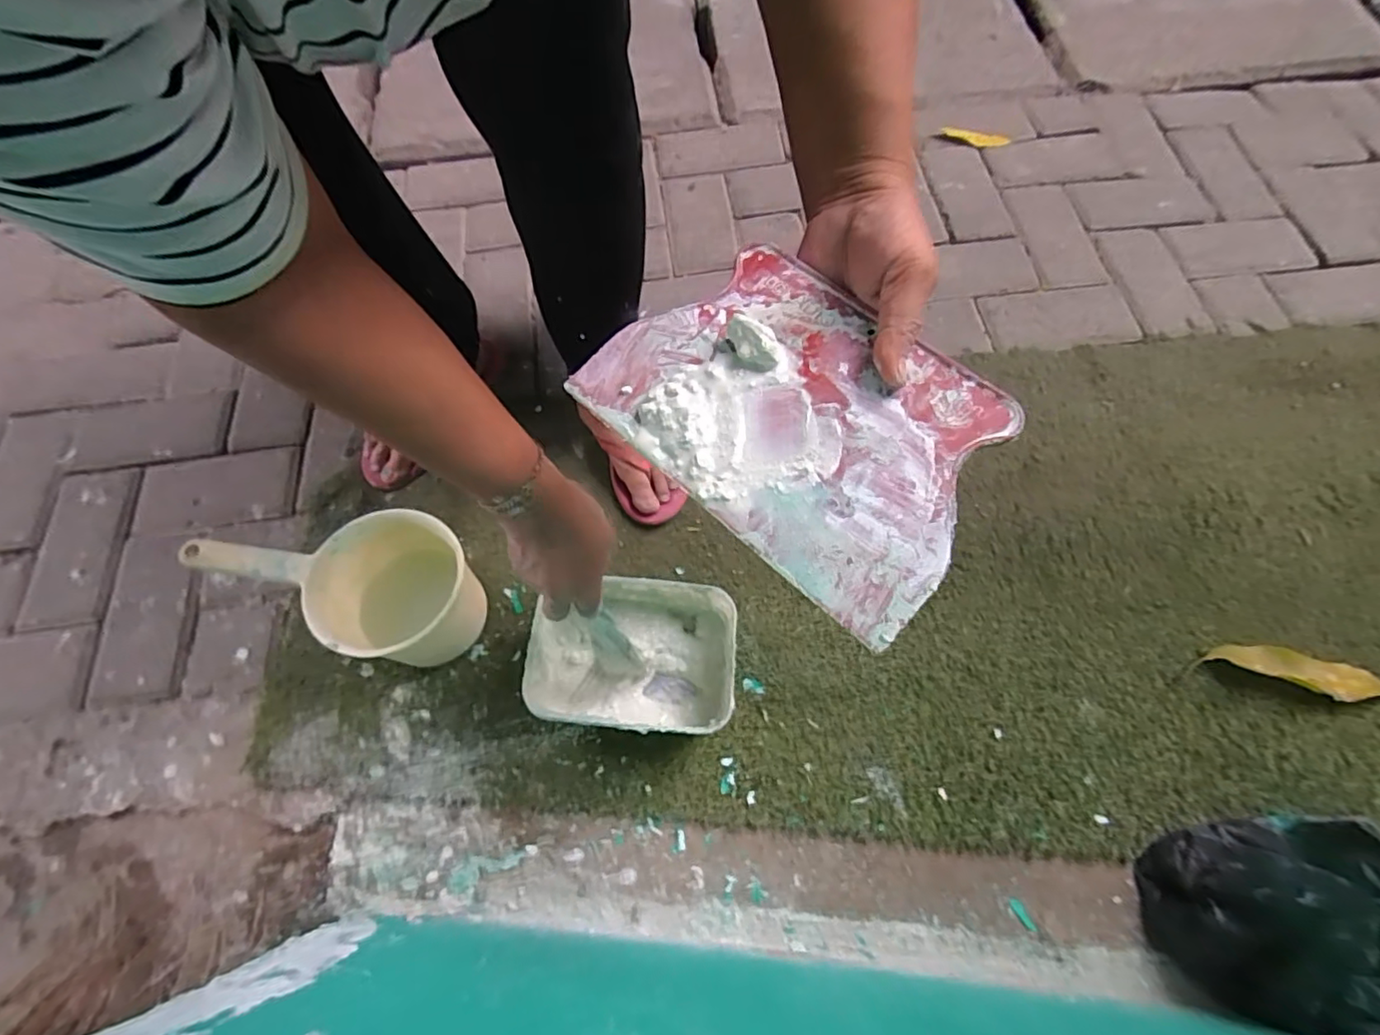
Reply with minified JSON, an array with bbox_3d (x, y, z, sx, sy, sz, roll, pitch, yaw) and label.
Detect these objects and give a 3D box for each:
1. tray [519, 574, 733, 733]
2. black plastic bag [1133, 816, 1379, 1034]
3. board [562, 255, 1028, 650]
[{"bbox_3d":[-0.054,0.138,0.596,0.190,0.086,0.138,5,67,4],"label":"tray"},{"bbox_3d":[0.493,0.323,0.472,0.170,0.135,0.148,5,67,4],"label":"black plastic bag"},{"bbox_3d":[0.055,-0.057,0.312,0.209,0.018,0.140,41,75,18],"label":"board"}]

